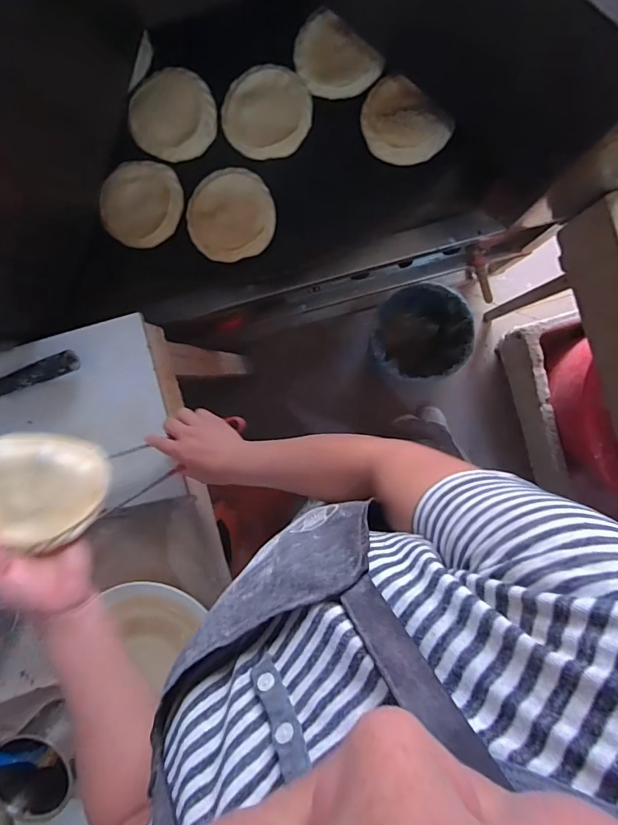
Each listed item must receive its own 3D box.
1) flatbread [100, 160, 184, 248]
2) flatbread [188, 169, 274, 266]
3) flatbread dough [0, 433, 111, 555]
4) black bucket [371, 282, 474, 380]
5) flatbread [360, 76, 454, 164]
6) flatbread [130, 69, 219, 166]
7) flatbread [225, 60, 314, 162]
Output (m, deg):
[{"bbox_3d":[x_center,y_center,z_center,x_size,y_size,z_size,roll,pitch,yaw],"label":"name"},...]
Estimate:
[{"bbox_3d":[-0.254,-0.323,0.713,0.114,0.035,0.126,10,95,4],"label":"flatbread"},{"bbox_3d":[-0.119,-0.305,0.708,0.130,0.023,0.139,0,94,5],"label":"flatbread"},{"bbox_3d":[-0.257,0.072,0.436,0.120,0.018,0.101,9,76,-18],"label":"flatbread dough"},{"bbox_3d":[0.284,-0.205,1.220,0.240,0.208,0.227,0,94,5],"label":"black bucket"},{"bbox_3d":[0.139,-0.419,0.672,0.130,0.025,0.113,22,96,3],"label":"flatbread"},{"bbox_3d":[-0.208,-0.454,0.703,0.125,0.022,0.130,0,94,5],"label":"flatbread"},{"bbox_3d":[-0.062,-0.454,0.701,0.130,0.022,0.124,0,94,5],"label":"flatbread"}]

